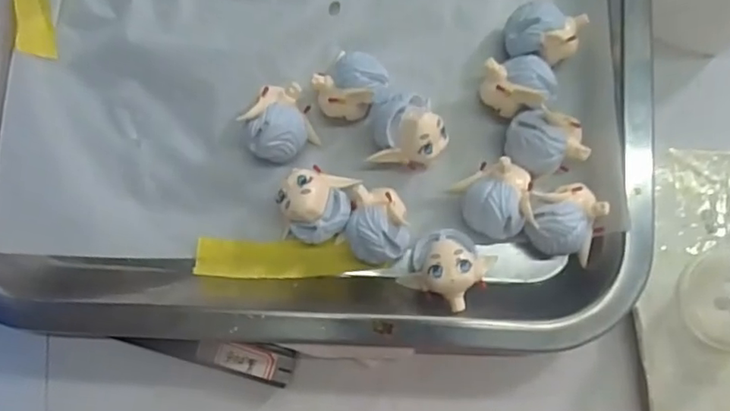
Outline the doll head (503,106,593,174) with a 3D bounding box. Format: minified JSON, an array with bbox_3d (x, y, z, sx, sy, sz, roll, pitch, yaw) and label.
[{"bbox_3d":[0.068,-0.022,0.218,0.029,0.021,0.025,15,85,3],"label":"doll head"}]

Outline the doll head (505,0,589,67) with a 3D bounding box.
[{"bbox_3d":[0.068,-0.065,0.221,0.028,0.023,0.020,11,84,3],"label":"doll head"}]

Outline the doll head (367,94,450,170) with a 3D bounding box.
[{"bbox_3d":[0.017,-0.027,0.219,0.027,0.022,0.025,12,85,3],"label":"doll head"}]

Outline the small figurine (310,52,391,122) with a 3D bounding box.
[{"bbox_3d":[-0.006,-0.045,0.221,0.027,0.021,0.021,-41,85,-3],"label":"small figurine"}]

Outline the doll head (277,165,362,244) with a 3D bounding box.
[{"bbox_3d":[-0.018,0.000,0.217,0.025,0.021,0.027,15,85,3],"label":"doll head"}]

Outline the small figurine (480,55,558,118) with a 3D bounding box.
[{"bbox_3d":[0.058,-0.045,0.219,0.026,0.024,0.022,0,84,1],"label":"small figurine"}]

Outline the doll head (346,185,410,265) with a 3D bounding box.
[{"bbox_3d":[0.005,0.008,0.217,0.022,0.024,0.028,2,84,2],"label":"doll head"}]

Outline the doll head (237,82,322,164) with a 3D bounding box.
[{"bbox_3d":[-0.032,-0.031,0.219,0.024,0.019,0.025,-23,84,-1],"label":"doll head"}]

